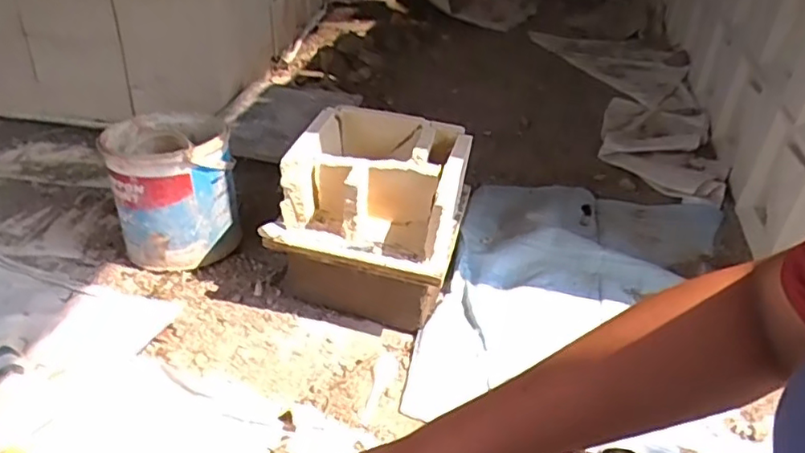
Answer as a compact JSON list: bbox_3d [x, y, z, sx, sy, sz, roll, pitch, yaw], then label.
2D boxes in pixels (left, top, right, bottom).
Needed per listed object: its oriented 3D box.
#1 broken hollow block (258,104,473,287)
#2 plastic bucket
[{"bbox_3d":[-0.035,-0.056,0.833,0.233,0.122,0.223,9,33,12],"label":"broken hollow block"},{"bbox_3d":[-0.345,-0.055,0.925,0.161,0.190,0.172,1,32,-1],"label":"plastic bucket"}]

